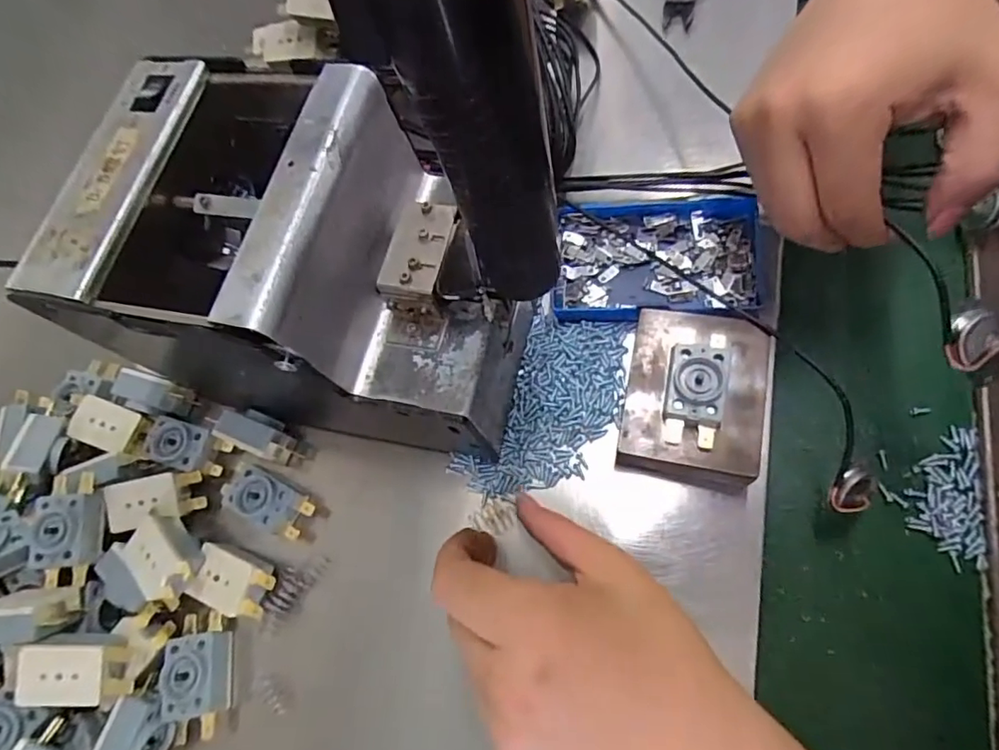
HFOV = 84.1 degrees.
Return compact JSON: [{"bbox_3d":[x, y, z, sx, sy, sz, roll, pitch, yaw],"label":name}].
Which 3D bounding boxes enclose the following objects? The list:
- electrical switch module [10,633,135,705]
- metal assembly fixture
[{"bbox_3d":[-0.202,0.140,0.266,0.046,0.017,0.029,2,76,-5],"label":"electrical switch module"},{"bbox_3d":[0.096,0.009,0.277,0.062,0.041,0.083,9,72,13],"label":"metal assembly fixture"}]

